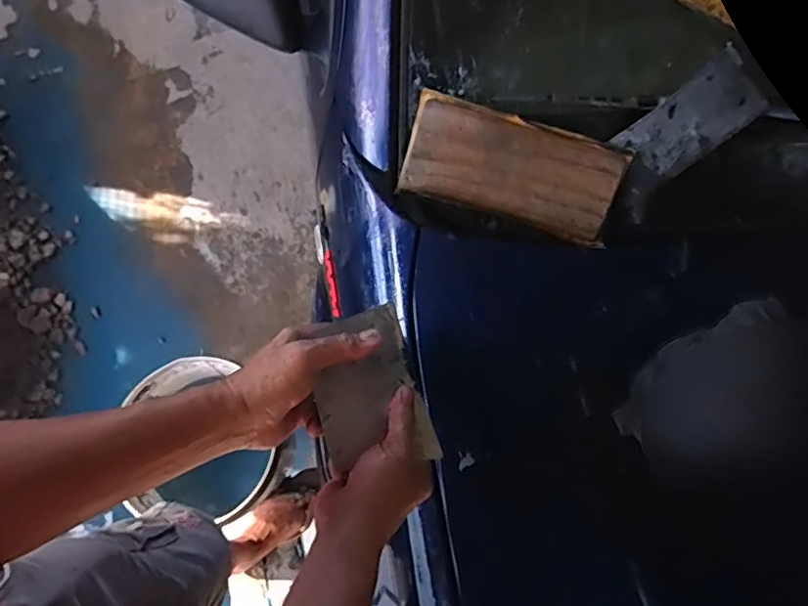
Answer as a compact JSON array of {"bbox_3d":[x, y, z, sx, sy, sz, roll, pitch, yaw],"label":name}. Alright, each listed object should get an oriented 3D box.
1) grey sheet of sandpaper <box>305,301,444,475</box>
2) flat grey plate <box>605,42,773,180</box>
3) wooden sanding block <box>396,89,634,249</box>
[{"bbox_3d":[-0.029,0.074,0.485,0.099,0.006,0.139,-10,75,-34],"label":"grey sheet of sandpaper"},{"bbox_3d":[0.299,-0.187,0.583,0.134,0.010,0.075,-38,104,16],"label":"flat grey plate"},{"bbox_3d":[0.117,-0.144,0.610,0.229,0.017,0.109,17,104,2],"label":"wooden sanding block"}]

